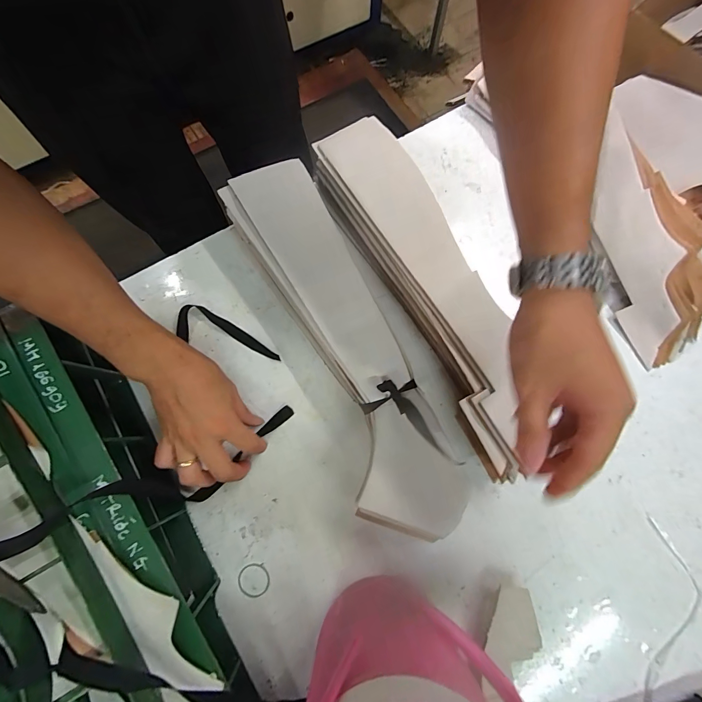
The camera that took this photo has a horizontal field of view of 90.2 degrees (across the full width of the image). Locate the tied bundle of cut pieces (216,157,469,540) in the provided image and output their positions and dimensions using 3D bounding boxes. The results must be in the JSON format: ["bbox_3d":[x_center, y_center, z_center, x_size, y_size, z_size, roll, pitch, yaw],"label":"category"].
[{"bbox_3d":[-0.017,-0.016,0.419,0.112,0.079,0.447,-25,77,-6],"label":"tied bundle of cut pieces"}]

